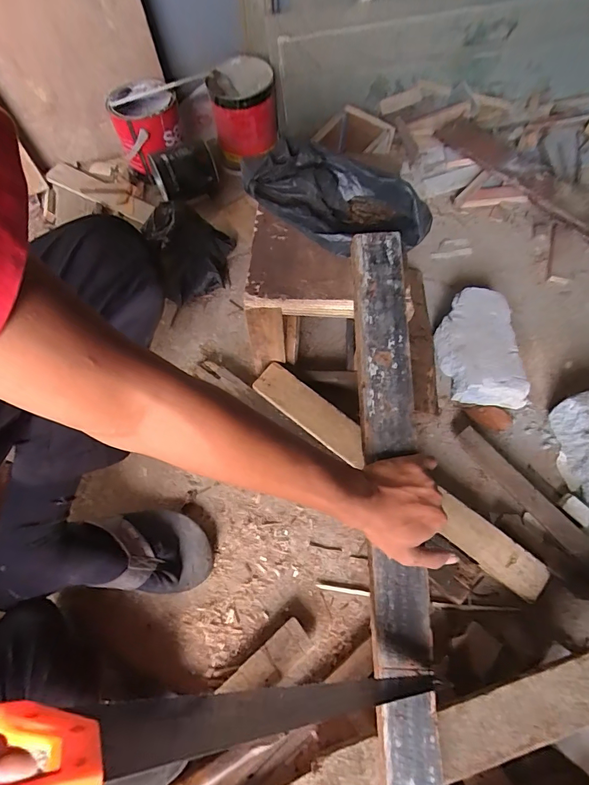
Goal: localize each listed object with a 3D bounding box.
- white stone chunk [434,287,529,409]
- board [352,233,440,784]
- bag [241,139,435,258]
[{"bbox_3d":[0.322,-0.076,0.718,0.123,0.074,0.202,-3,62,0],"label":"white stone chunk"},{"bbox_3d":[0.110,0.119,0.454,0.059,0.015,0.644,-1,78,1],"label":"board"},{"bbox_3d":[0.055,-0.256,0.560,0.252,0.094,0.097,22,65,12],"label":"bag"}]

